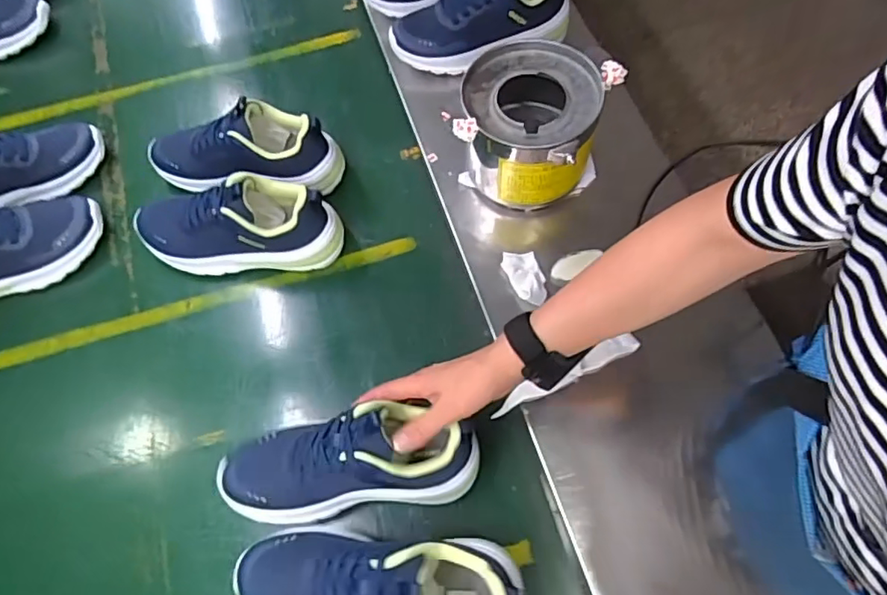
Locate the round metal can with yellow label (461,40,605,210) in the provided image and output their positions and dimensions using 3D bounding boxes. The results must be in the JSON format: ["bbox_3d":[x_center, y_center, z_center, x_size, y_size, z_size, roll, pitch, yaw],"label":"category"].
[{"bbox_3d":[0.093,-0.179,0.621,0.139,0.125,0.140,6,67,4],"label":"round metal can with yellow label"}]

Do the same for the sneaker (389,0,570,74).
[{"bbox_3d":[0.044,-0.344,0.677,0.219,0.084,0.088,-4,66,0],"label":"sneaker"}]

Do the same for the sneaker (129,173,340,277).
[{"bbox_3d":[-0.230,-0.080,0.613,0.220,0.097,0.075,0,68,3],"label":"sneaker"}]

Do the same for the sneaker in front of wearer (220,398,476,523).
[{"bbox_3d":[-0.092,0.143,0.494,0.231,0.102,0.089,-9,67,10],"label":"sneaker in front of wearer"}]

